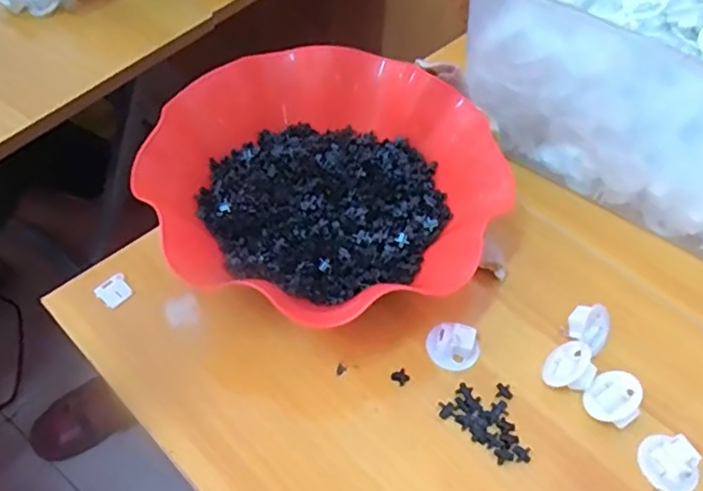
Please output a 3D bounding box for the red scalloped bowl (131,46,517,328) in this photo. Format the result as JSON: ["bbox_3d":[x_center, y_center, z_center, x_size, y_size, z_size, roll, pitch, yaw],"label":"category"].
[{"bbox_3d":[-0.015,-0.041,0.416,0.229,0.073,0.201,7,54,1],"label":"red scalloped bowl"}]

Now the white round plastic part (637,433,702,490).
[{"bbox_3d":[0.176,0.120,0.333,0.026,0.016,0.031,-17,57,-15],"label":"white round plastic part"}]

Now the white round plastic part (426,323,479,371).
[{"bbox_3d":[0.062,0.061,0.367,0.032,0.014,0.025,22,56,12],"label":"white round plastic part"}]

